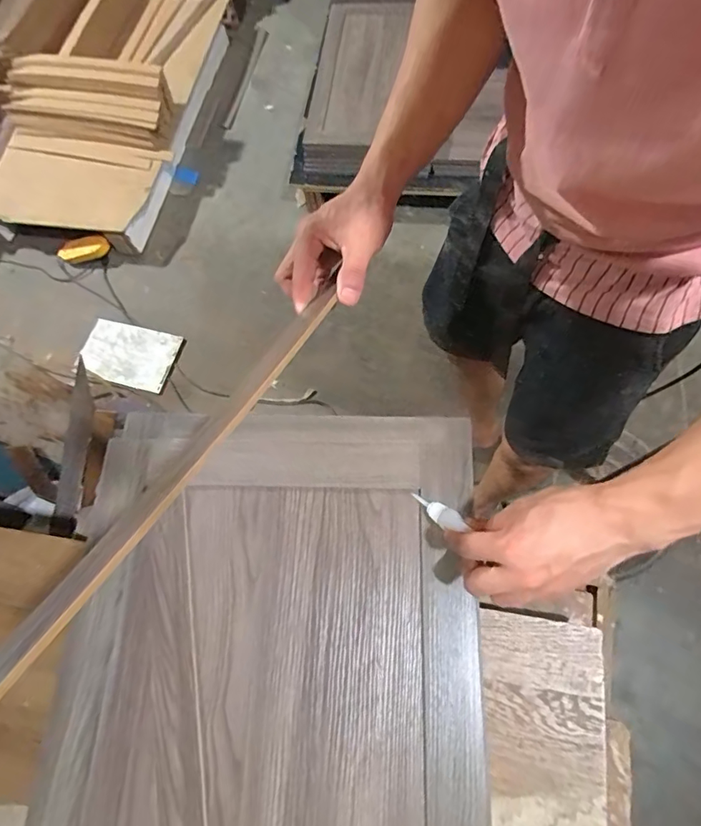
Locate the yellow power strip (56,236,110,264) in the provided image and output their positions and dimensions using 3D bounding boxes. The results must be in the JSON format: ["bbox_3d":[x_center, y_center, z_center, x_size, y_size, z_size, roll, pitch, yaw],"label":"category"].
[{"bbox_3d":[-0.903,-0.549,1.581,0.218,0.068,0.049,-8,67,16],"label":"yellow power strip"}]

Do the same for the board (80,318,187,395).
[{"bbox_3d":[-0.697,-0.185,1.467,0.326,0.028,0.213,13,65,6],"label":"board"}]

